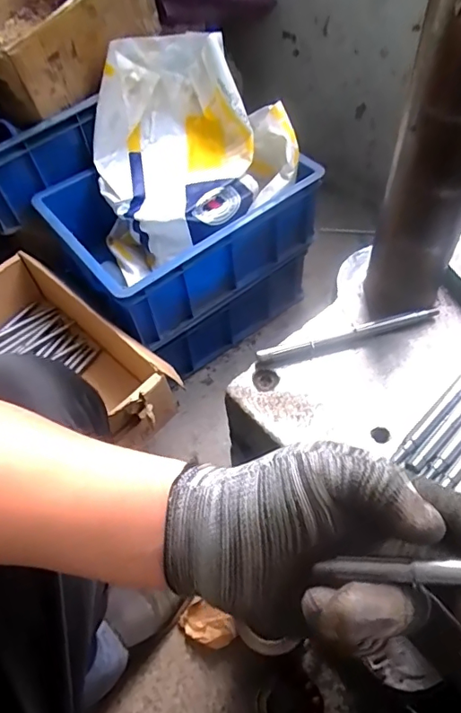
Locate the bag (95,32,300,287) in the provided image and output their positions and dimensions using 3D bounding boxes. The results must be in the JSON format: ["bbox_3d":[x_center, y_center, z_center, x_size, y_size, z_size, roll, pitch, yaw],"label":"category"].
[{"bbox_3d":[-0.065,-0.322,0.828,0.319,0.238,0.304,-13,57,-4],"label":"bag"}]

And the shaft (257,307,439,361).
[{"bbox_3d":[0.102,-0.020,0.443,0.162,0.009,0.010,-14,57,-4],"label":"shaft"}]

